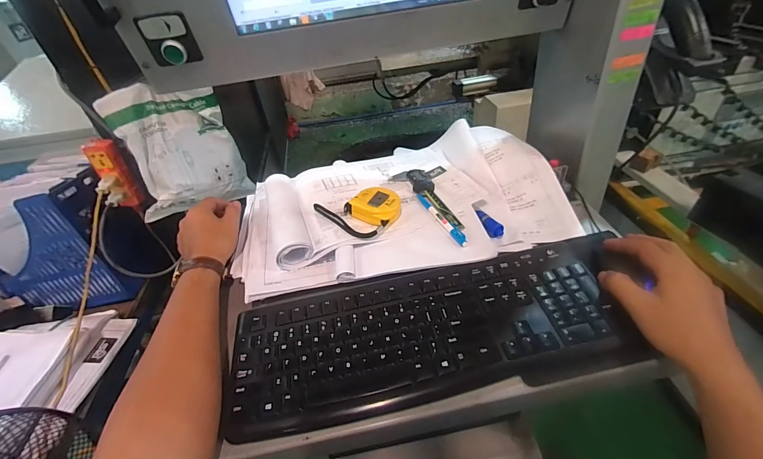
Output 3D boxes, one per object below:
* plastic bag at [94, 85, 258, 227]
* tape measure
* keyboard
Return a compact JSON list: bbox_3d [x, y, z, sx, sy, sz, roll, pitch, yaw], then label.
[{"bbox_3d":[-0.406,-0.165,0.689,0.212,0.244,0.052,-22,16,-27],"label":"plastic bag"},{"bbox_3d":[-0.030,-0.035,0.506,0.107,0.028,0.089,28,52,34],"label":"tape measure"},{"bbox_3d":[0.058,0.113,0.394,0.454,0.031,0.154,-11,41,-3],"label":"keyboard"}]

